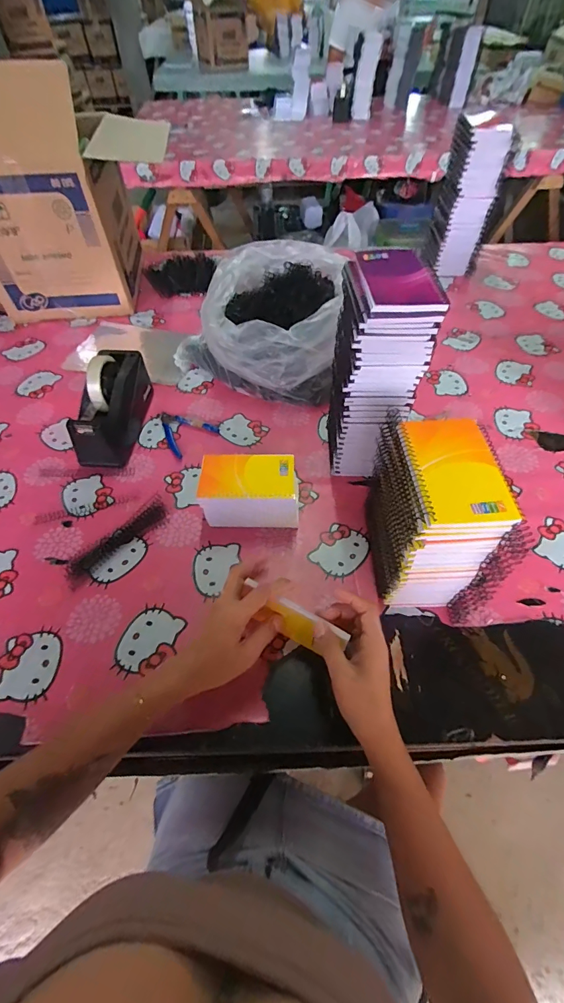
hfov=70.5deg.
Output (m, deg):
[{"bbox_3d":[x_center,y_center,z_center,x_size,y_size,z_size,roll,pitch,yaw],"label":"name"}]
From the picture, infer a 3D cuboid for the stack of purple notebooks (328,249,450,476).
[{"bbox_3d":[0.129,-0.169,0.568,0.099,0.295,0.134,0,53,2],"label":"stack of purple notebooks"}]

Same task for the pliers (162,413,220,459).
[{"bbox_3d":[-0.175,-0.130,0.702,0.090,0.010,0.105,-39,61,-24],"label":"pliers"}]

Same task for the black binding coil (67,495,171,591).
[{"bbox_3d":[-0.233,0.054,0.568,0.038,0.016,0.160,37,63,26],"label":"black binding coil"}]

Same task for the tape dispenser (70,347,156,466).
[{"bbox_3d":[-0.285,-0.166,0.665,0.068,0.117,0.193,4,53,5],"label":"tape dispenser"}]

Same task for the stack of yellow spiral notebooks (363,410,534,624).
[{"bbox_3d":[0.170,0.027,0.473,0.095,0.214,0.154,-4,53,-1],"label":"stack of yellow spiral notebooks"}]

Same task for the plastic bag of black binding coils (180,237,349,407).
[{"bbox_3d":[-0.039,-0.378,0.797,0.309,0.140,0.358,9,54,9],"label":"plastic bag of black binding coils"}]

